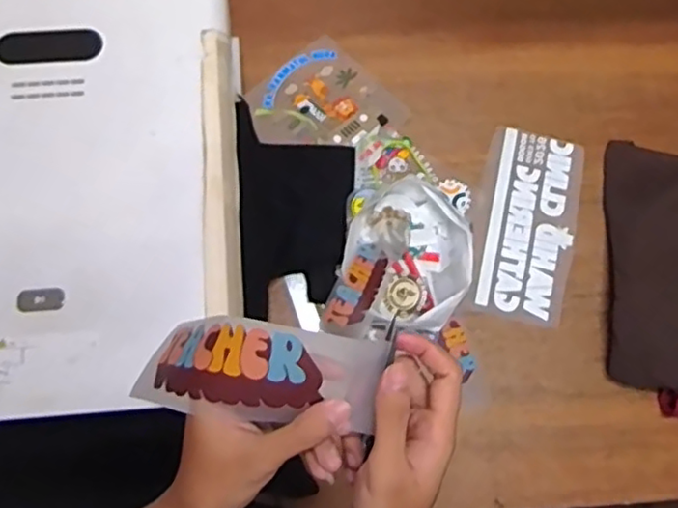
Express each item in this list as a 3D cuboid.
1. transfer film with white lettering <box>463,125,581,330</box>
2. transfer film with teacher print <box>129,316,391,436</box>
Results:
[{"bbox_3d":[0.264,-0.046,0.900,0.136,0.010,0.276,14,76,1],"label":"transfer film with white lettering"},{"bbox_3d":[-0.053,0.072,0.395,0.157,0.037,0.060,0,71,12],"label":"transfer film with teacher print"}]

